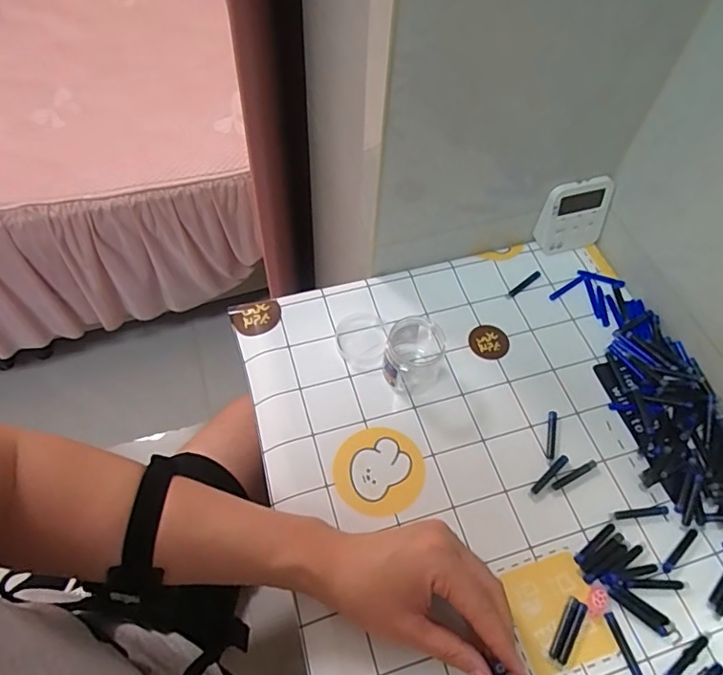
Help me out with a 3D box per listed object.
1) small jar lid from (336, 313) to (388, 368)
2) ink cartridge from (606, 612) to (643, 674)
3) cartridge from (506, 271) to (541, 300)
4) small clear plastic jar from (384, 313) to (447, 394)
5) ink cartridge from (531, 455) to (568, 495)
[{"bbox_3d":[0.001,0.002,0.538,0.049,0.009,0.058,1,58,-2],"label":"small jar lid"},{"bbox_3d":[0.197,0.231,0.404,0.007,0.004,0.047,-14,59,-8],"label":"ink cartridge"},{"bbox_3d":[0.174,-0.056,0.582,0.052,0.004,0.007,-35,64,-19],"label":"cartridge"},{"bbox_3d":[0.050,0.012,0.505,0.055,0.046,0.066,11,58,4],"label":"small clear plastic jar"},{"bbox_3d":[0.164,0.119,0.471,0.045,0.004,0.007,-38,65,-20],"label":"ink cartridge"}]

